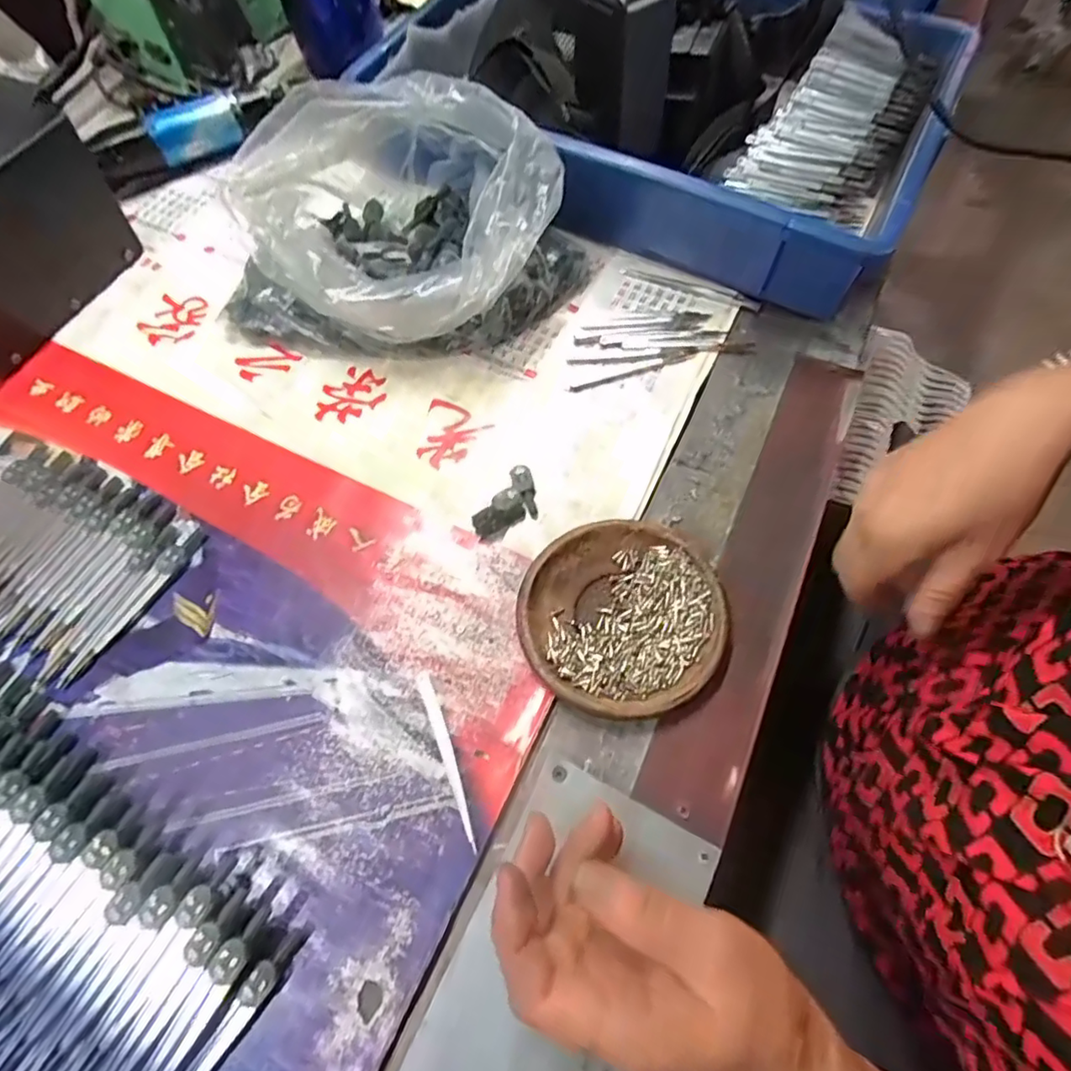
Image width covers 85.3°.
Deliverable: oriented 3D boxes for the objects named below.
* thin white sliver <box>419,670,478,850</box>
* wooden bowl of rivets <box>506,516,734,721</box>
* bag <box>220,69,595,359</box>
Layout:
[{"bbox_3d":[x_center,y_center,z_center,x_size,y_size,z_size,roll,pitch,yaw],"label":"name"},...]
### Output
[{"bbox_3d":[-0.047,0.118,0.314,0.007,0.004,0.094,-21,67,-9],"label":"thin white sliver"},{"bbox_3d":[0.049,0.048,0.337,0.111,0.019,0.109,0,65,0],"label":"wooden bowl of rivets"},{"bbox_3d":[-0.106,-0.220,0.419,0.238,0.107,0.199,28,68,12],"label":"bag"}]

